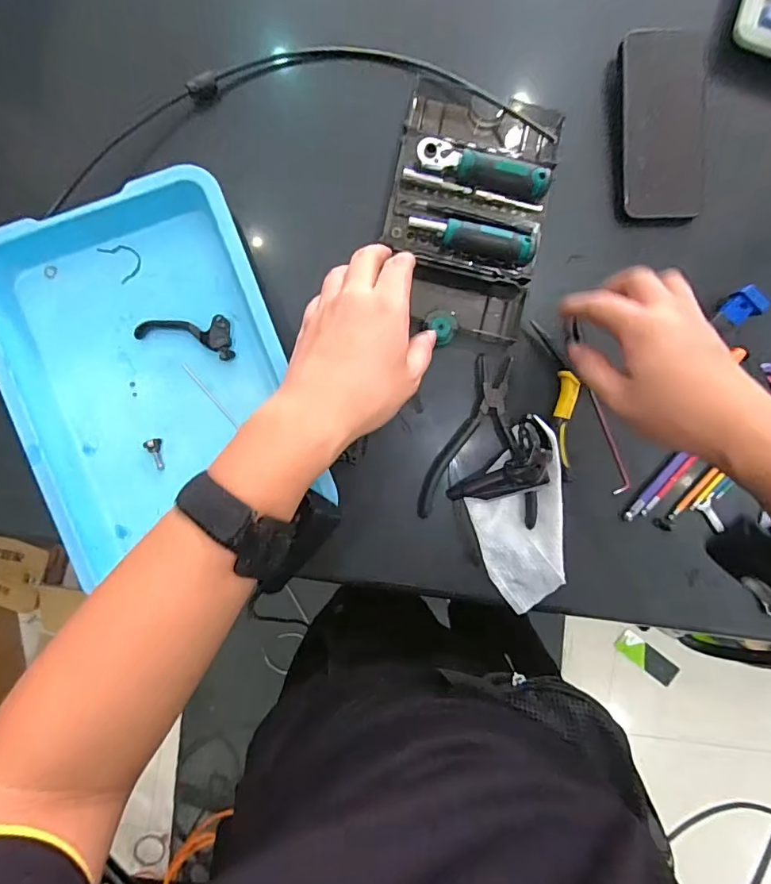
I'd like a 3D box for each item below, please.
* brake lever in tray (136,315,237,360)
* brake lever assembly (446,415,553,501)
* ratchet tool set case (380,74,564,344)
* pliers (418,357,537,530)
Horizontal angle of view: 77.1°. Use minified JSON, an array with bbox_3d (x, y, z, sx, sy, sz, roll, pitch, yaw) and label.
[{"bbox_3d":[-0.176,-0.097,0.428,0.084,0.010,0.037,7,90,-2],"label":"brake lever in tray"},{"bbox_3d":[0.112,0.027,0.428,0.049,0.038,0.103,42,88,-2],"label":"brake lever assembly"},{"bbox_3d":[0.072,-0.206,0.429,0.135,0.068,0.215,8,93,-5],"label":"ratchet tool set case"},{"bbox_3d":[0.089,-0.002,0.439,0.106,0.013,0.151,3,90,-2],"label":"pliers"}]

